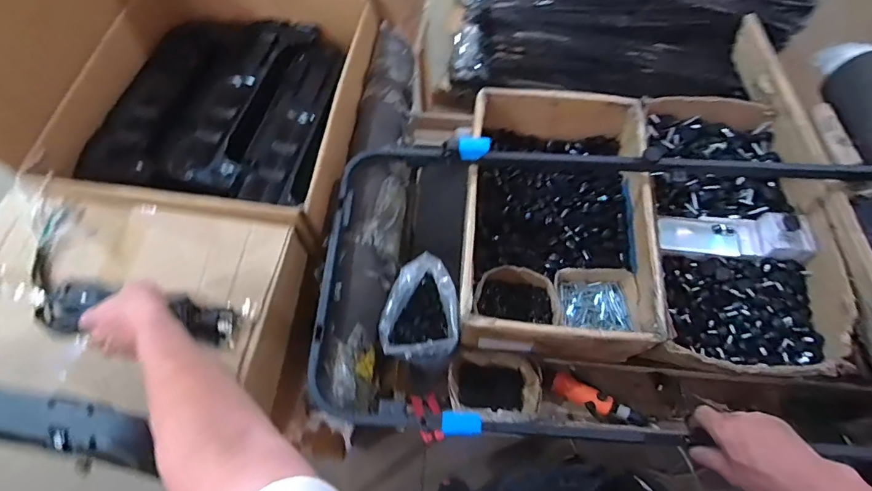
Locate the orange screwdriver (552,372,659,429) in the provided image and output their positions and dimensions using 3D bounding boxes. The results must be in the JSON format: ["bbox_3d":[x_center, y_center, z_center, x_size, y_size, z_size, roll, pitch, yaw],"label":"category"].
[{"bbox_3d":[0.315,0.306,0.885,0.194,0.037,0.049,26,68,12],"label":"orange screwdriver"}]

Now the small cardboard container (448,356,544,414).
[{"bbox_3d":[0.110,0.281,0.895,0.174,0.148,0.122,2,66,1],"label":"small cardboard container"}]

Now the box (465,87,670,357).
[{"bbox_3d":[0.233,-0.053,0.922,0.353,0.149,0.526,2,66,2],"label":"box"}]

